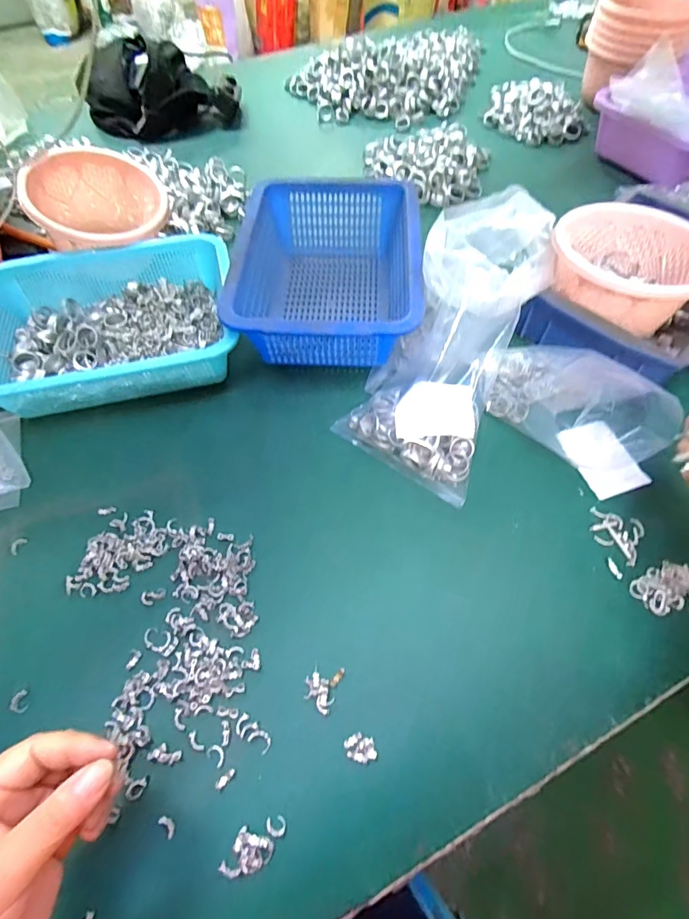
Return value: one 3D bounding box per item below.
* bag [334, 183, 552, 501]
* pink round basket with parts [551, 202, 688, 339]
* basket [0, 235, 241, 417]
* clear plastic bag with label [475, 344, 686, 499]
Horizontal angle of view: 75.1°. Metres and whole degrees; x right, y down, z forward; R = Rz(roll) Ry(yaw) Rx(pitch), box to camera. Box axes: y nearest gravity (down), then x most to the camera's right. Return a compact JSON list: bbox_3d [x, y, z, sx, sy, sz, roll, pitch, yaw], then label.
[{"bbox_3d":[0.102,-0.130,0.426,0.138,0.145,0.281,22,62,15],"label":"bag"},{"bbox_3d":[0.288,-0.188,0.452,0.135,0.059,0.133,-1,59,2],"label":"pink round basket with parts"},{"bbox_3d":[-0.253,-0.147,0.488,0.260,0.073,0.205,-10,59,-3],"label":"basket"},{"bbox_3d":[0.216,-0.056,0.421,0.094,0.072,0.179,-38,64,-19],"label":"clear plastic bag with label"}]

